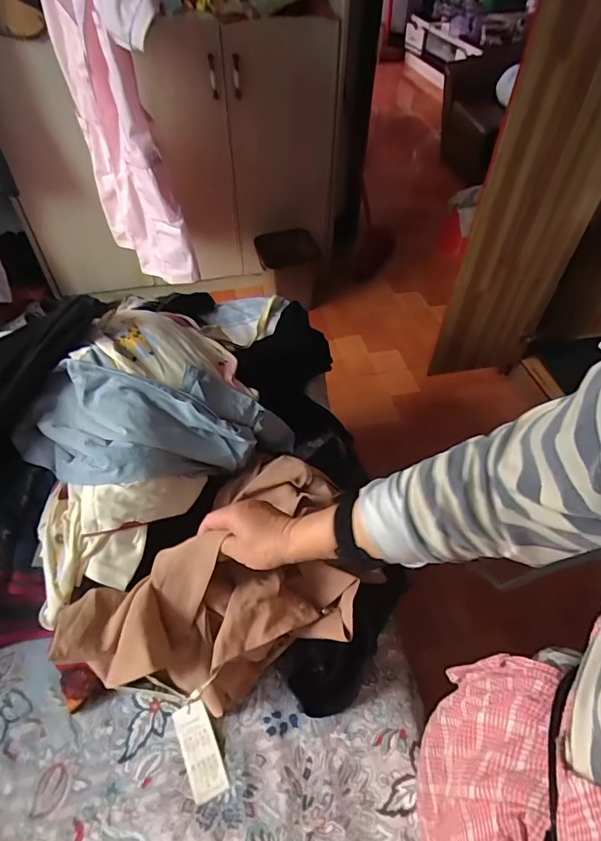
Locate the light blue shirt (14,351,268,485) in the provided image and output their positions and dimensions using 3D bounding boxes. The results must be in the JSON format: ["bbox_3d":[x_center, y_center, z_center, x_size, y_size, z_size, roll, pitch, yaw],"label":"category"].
[{"bbox_3d":[-0.233,0.009,0.660,0.347,0.106,0.178,-3,51,-4],"label":"light blue shirt"}]

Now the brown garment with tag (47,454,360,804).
[{"bbox_3d":[-0.075,0.226,0.610,0.241,0.151,0.363,34,55,23],"label":"brown garment with tag"}]

